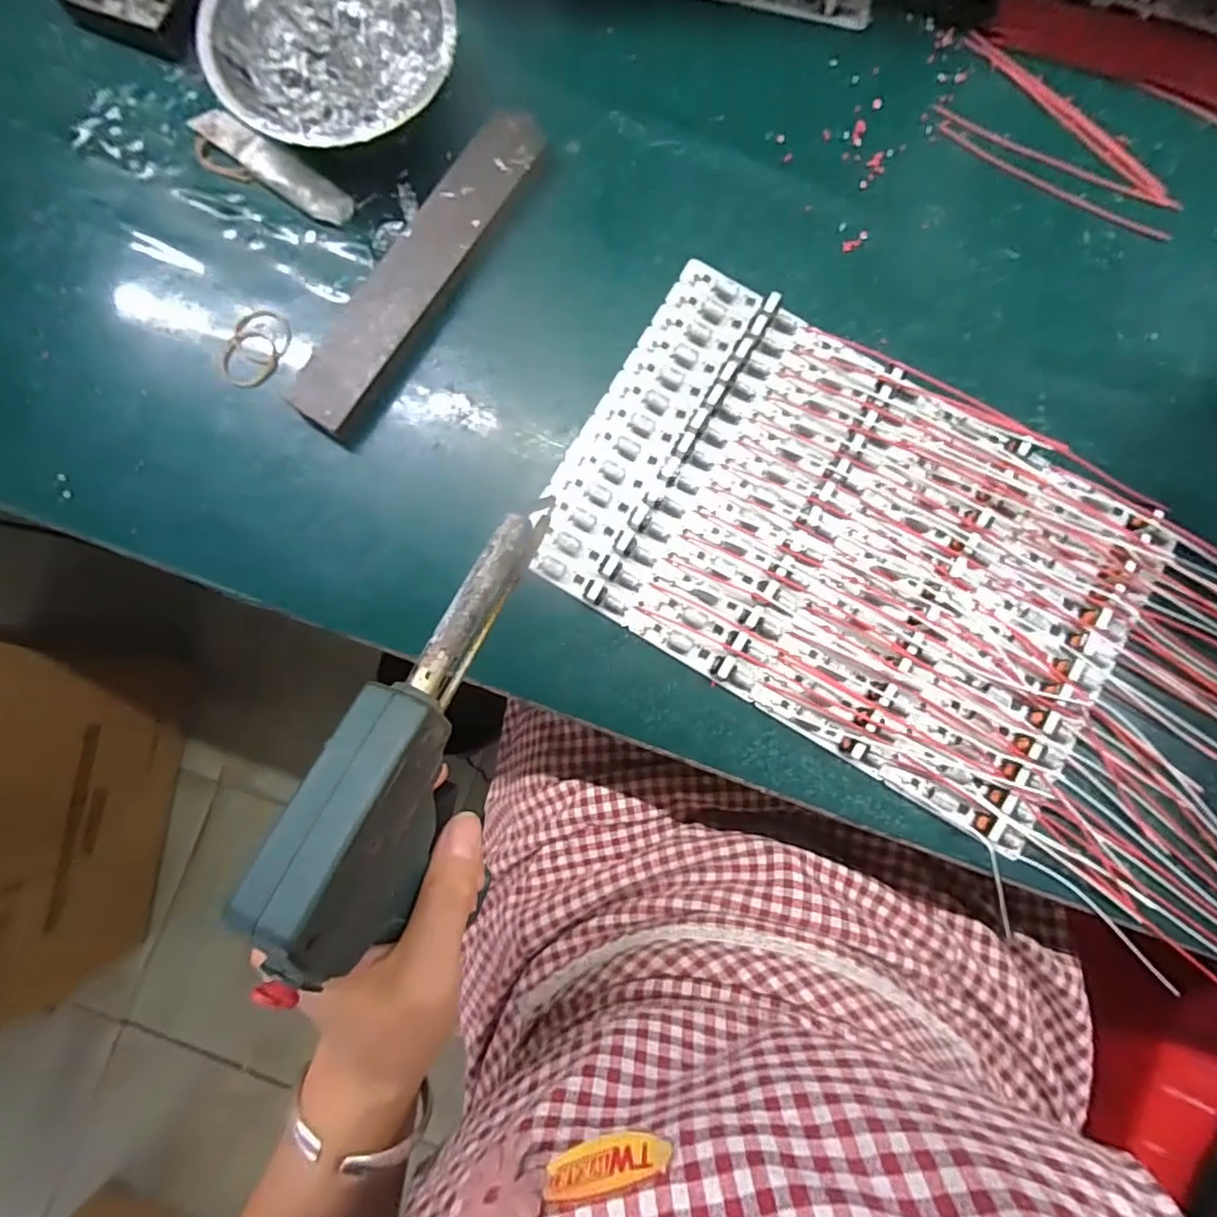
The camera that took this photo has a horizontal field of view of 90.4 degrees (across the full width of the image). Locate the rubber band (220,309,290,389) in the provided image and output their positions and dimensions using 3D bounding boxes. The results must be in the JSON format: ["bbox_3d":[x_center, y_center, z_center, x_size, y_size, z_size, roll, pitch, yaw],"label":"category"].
[{"bbox_3d":[-0.190,-0.139,0.326,0.031,0.004,0.044,21,84,2],"label":"rubber band"}]

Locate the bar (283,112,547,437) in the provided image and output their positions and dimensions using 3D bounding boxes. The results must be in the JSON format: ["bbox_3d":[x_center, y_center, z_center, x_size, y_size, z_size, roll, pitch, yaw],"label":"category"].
[{"bbox_3d":[-0.101,-0.181,0.324,0.038,0.016,0.195,33,85,3],"label":"bar"}]

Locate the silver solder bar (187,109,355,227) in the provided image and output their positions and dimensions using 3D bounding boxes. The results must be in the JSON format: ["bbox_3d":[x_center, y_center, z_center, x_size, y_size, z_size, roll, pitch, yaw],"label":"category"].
[{"bbox_3d":[-0.186,-0.245,0.334,0.103,0.006,0.021,36,85,3],"label":"silver solder bar"}]

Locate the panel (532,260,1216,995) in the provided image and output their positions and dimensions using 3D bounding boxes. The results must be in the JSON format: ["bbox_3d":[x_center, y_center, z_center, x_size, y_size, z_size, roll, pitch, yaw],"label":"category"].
[{"bbox_3d":[0.174,-0.004,0.310,0.411,0.016,0.197,33,85,3],"label":"panel"}]

